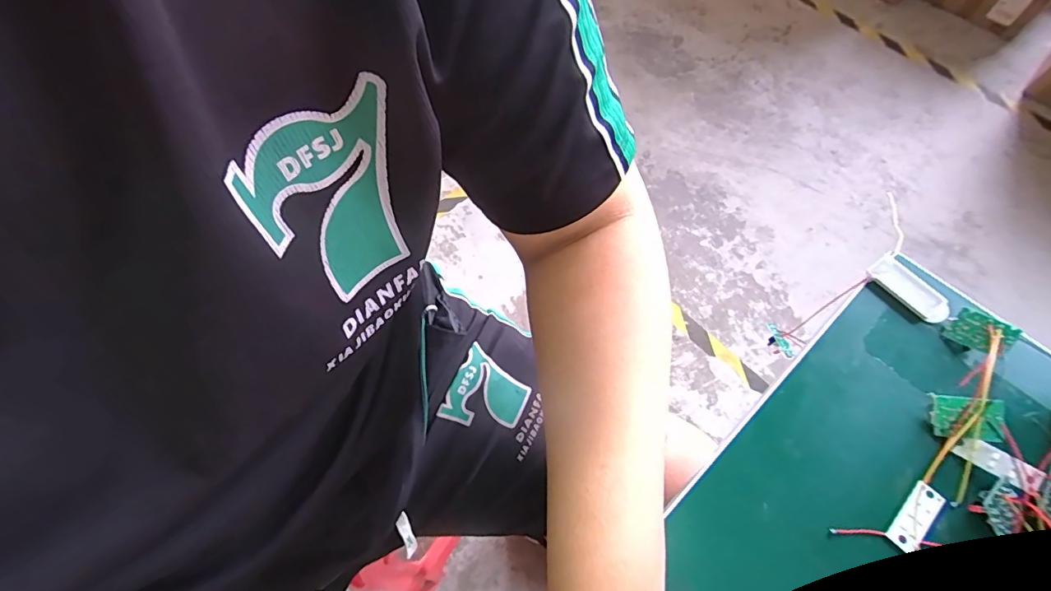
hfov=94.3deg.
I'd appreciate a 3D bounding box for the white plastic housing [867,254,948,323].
[{"bbox_3d":[0.289,-0.004,0.368,0.022,0.014,0.057,-33,69,-16],"label":"white plastic housing"}]

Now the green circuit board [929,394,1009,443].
[{"bbox_3d":[0.288,0.080,0.318,0.037,0.005,0.026,0,85,28],"label":"green circuit board"}]

